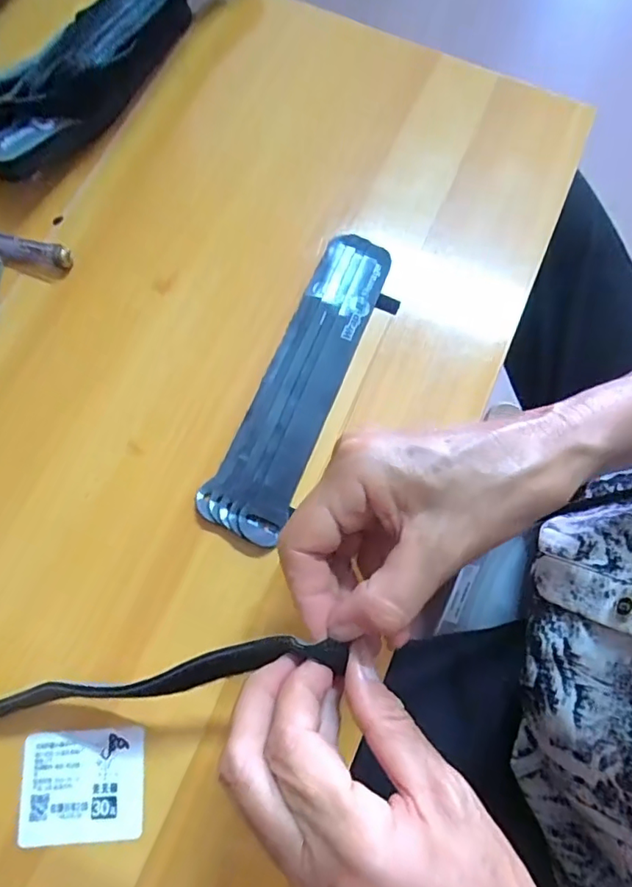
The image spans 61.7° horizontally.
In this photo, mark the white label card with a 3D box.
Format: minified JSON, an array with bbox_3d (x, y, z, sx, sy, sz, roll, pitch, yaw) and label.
[{"bbox_3d":[-0.118,0.172,0.266,0.061,0.004,0.049,-2,73,-2],"label":"white label card"}]

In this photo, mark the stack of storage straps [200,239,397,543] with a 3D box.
[{"bbox_3d":[-0.007,-0.038,0.318,0.049,0.023,0.195,24,74,6],"label":"stack of storage straps"}]

